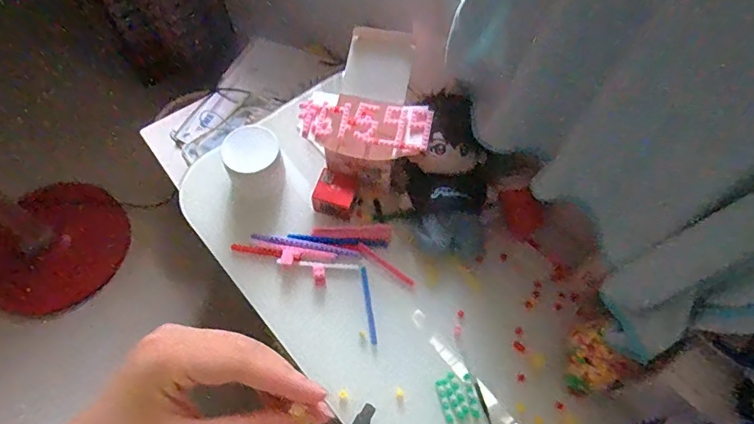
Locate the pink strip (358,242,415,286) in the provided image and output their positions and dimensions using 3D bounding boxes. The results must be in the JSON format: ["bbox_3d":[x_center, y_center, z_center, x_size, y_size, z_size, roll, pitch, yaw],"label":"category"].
[{"bbox_3d":[0.012,0.071,0.638,0.091,0.004,0.009,36,76,12],"label":"pink strip"}]

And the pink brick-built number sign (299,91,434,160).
[{"bbox_3d":[-0.016,-0.113,0.626,0.170,0.015,0.081,11,76,5],"label":"pink brick-built number sign"}]

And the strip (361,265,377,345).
[{"bbox_3d":[-0.011,0.122,0.619,0.008,0.004,0.101,-8,68,-2],"label":"strip"}]

